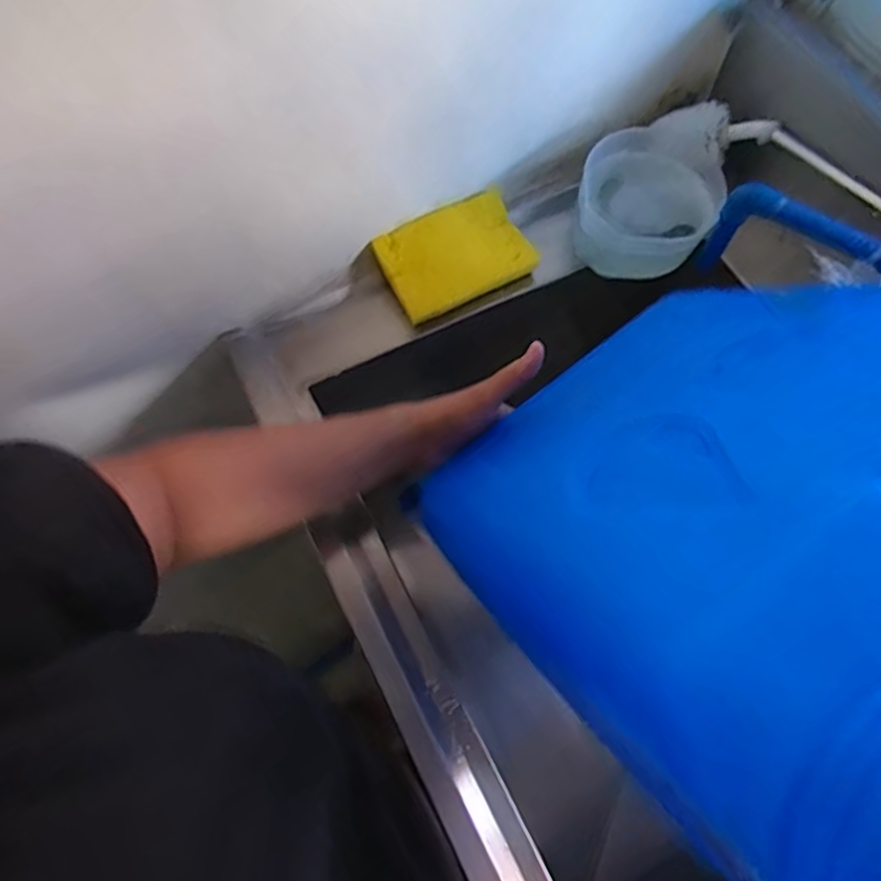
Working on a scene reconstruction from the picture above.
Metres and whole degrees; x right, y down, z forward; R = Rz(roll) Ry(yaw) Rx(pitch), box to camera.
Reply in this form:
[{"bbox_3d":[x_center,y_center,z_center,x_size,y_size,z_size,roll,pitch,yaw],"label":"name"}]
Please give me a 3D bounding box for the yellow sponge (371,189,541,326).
[{"bbox_3d":[0.015,-0.190,0.658,0.147,0.027,0.096,-28,85,-12],"label":"yellow sponge"}]

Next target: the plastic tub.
[{"bbox_3d":[0.217,-0.246,0.684,0.139,0.079,0.135,0,67,0],"label":"plastic tub"}]

